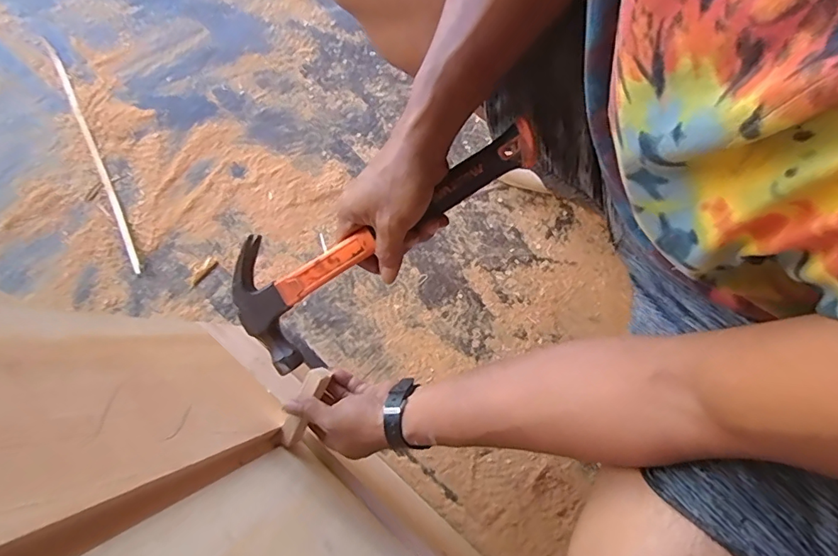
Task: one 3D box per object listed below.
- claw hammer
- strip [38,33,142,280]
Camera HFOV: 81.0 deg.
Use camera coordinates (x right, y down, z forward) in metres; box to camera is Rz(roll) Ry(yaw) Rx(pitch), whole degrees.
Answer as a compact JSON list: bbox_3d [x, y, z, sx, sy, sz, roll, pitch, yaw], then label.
[{"bbox_3d":[-0.037,-0.049,0.462,0.319,0.026,0.125,-33,79,6],"label":"claw hammer"},{"bbox_3d":[-0.551,-0.220,0.822,0.017,0.007,0.474,-27,78,-5],"label":"strip"}]

